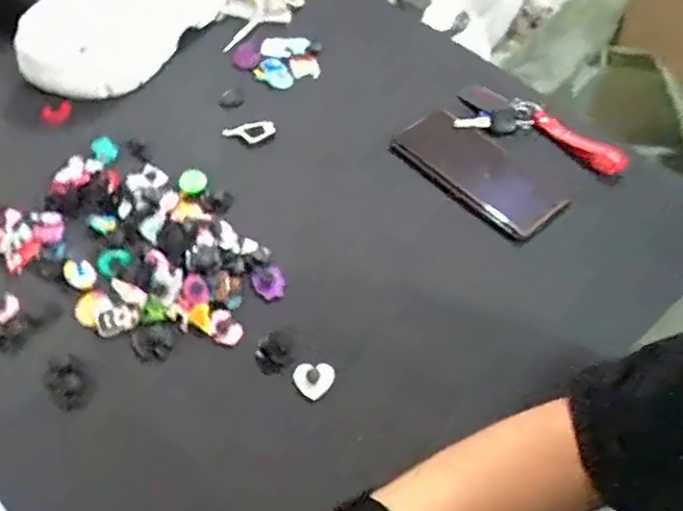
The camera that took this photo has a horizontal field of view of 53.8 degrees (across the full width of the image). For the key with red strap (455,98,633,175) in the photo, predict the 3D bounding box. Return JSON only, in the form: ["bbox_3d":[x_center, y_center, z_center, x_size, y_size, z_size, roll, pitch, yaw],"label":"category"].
[{"bbox_3d":[0.196,-0.121,0.656,0.163,0.020,0.052,20,54,12],"label":"key with red strap"}]

